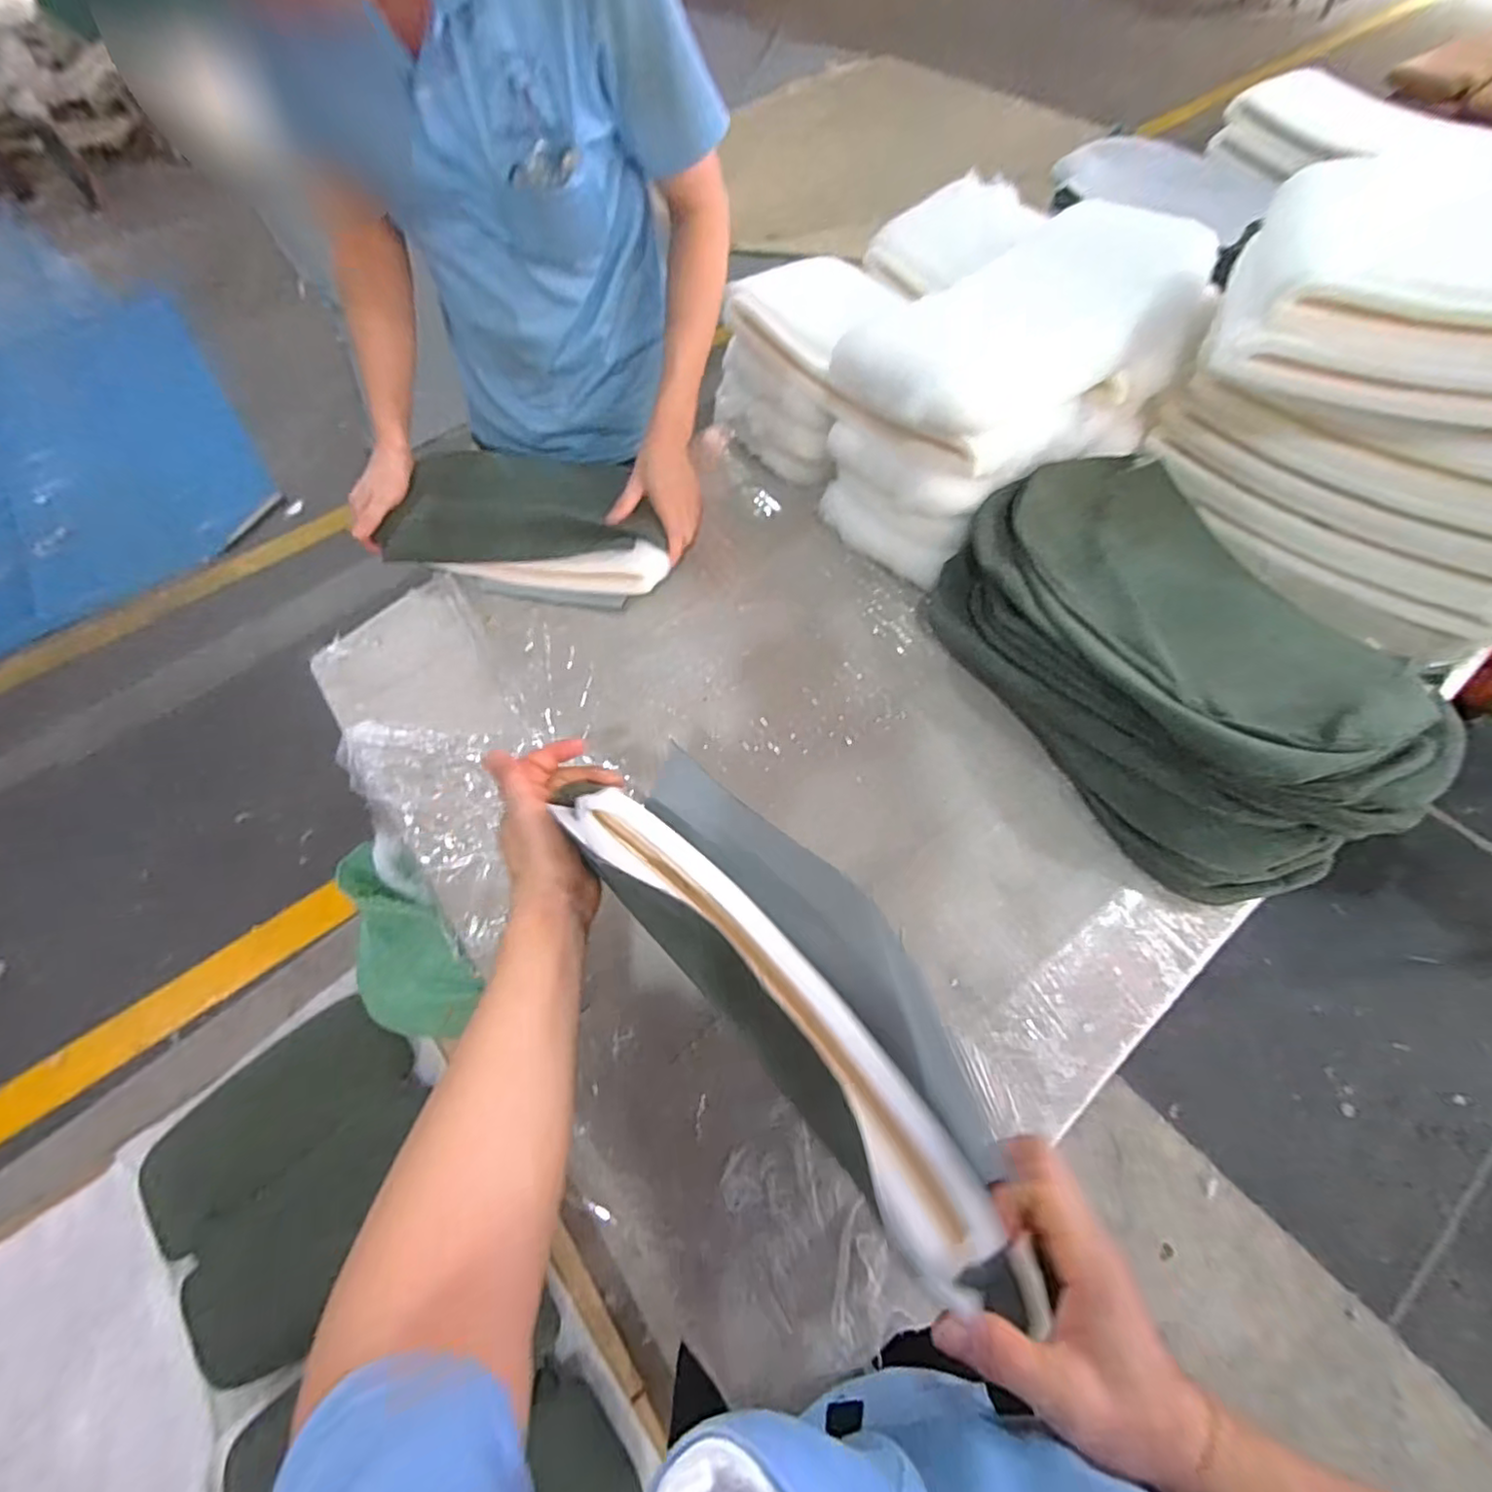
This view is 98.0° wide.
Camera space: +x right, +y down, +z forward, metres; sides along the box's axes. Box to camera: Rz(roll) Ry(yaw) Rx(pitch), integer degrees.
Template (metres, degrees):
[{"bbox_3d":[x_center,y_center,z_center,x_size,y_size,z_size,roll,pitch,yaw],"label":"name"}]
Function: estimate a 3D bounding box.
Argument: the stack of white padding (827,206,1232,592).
[{"bbox_3d":[0.333,-0.452,0.837,0.450,0.244,0.264,-36,64,-16],"label":"stack of white padding"}]

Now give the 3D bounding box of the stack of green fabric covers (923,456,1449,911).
[{"bbox_3d":[0.466,-0.098,0.722,0.324,0.148,0.496,-30,63,-13],"label":"stack of green fabric covers"}]

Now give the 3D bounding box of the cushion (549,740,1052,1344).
[{"bbox_3d":[0.041,0.159,0.432,0.122,0.085,0.393,-35,65,-16],"label":"cushion"}]

